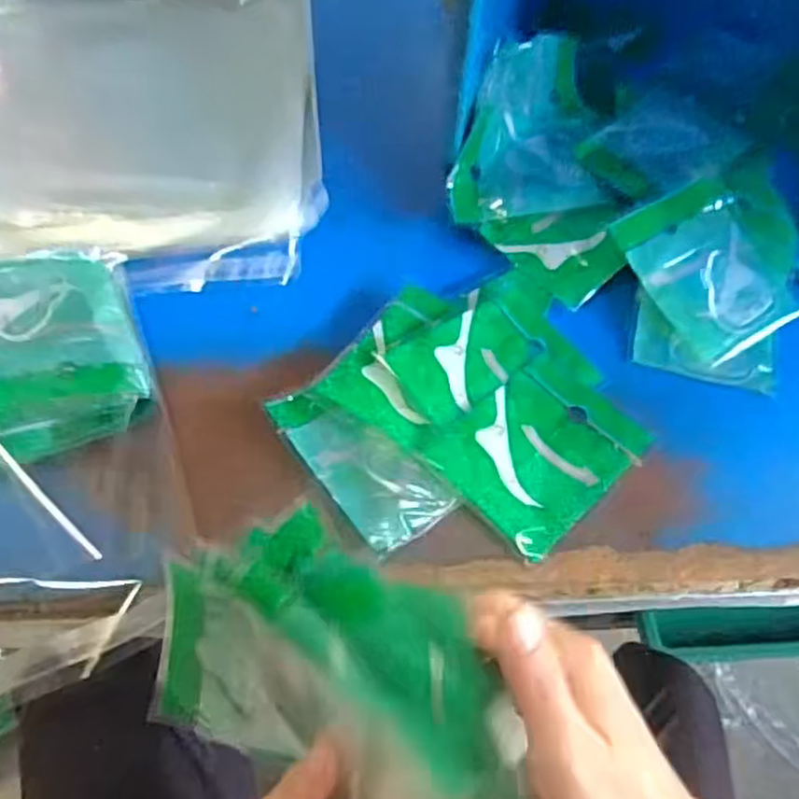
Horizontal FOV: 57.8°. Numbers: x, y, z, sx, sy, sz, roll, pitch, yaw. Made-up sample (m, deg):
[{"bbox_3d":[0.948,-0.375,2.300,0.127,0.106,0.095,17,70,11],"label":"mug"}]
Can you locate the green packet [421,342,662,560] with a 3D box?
[{"bbox_3d":[0.094,0.032,0.488,0.134,0.011,0.102,-37,63,-24],"label":"green packet"}]

